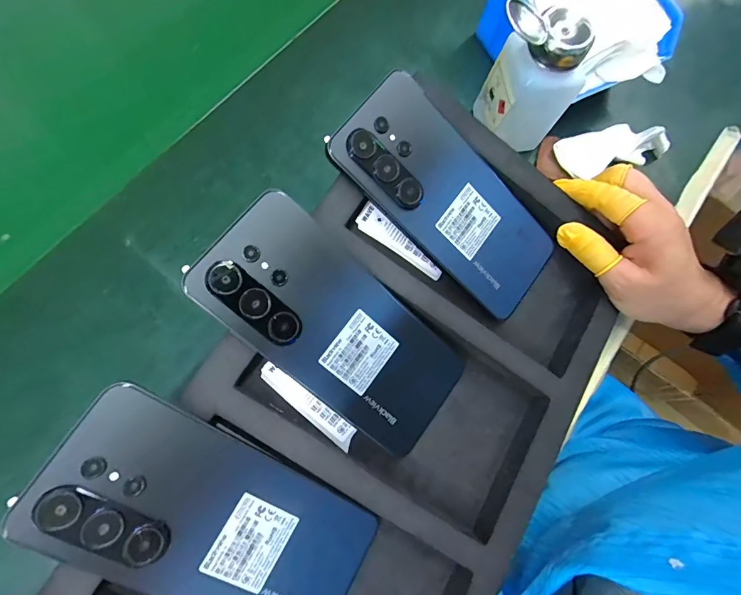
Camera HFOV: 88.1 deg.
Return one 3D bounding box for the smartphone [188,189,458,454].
[{"bbox_3d":[-0.018,0.019,0.227,0.164,0.006,0.077,43,75,-15],"label":"smartphone"}]

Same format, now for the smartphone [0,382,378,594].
[{"bbox_3d":[-0.076,0.117,0.197,0.166,0.007,0.075,37,74,-17],"label":"smartphone"}]

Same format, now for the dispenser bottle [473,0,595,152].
[{"bbox_3d":[0.122,-0.164,0.294,0.057,0.099,0.052,-17,76,-8],"label":"dispenser bottle"}]

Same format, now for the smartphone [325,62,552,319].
[{"bbox_3d":[0.056,-0.064,0.258,0.167,0.009,0.077,41,74,-16],"label":"smartphone"}]

